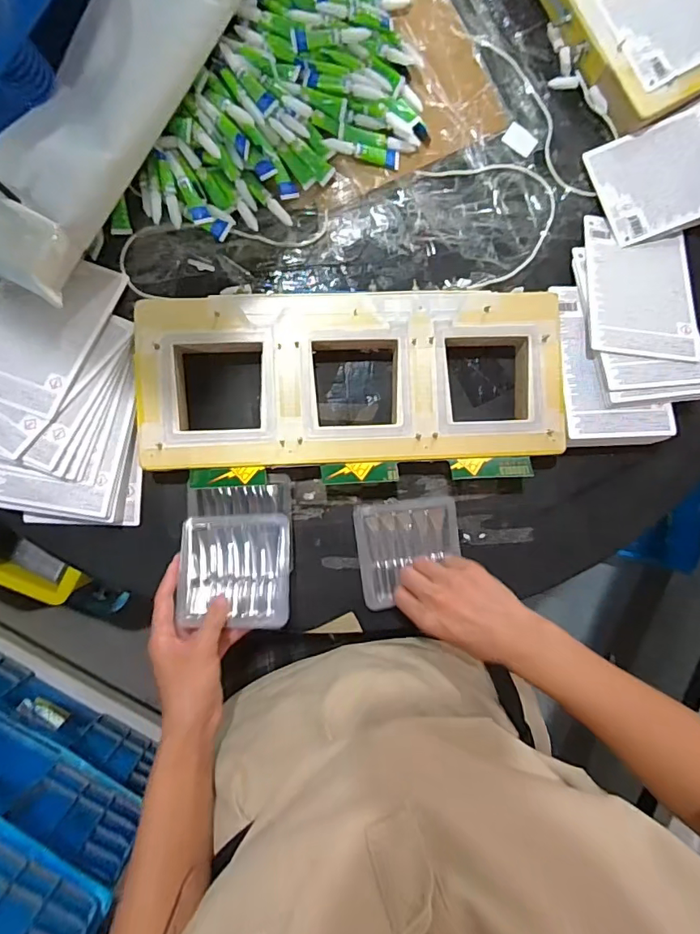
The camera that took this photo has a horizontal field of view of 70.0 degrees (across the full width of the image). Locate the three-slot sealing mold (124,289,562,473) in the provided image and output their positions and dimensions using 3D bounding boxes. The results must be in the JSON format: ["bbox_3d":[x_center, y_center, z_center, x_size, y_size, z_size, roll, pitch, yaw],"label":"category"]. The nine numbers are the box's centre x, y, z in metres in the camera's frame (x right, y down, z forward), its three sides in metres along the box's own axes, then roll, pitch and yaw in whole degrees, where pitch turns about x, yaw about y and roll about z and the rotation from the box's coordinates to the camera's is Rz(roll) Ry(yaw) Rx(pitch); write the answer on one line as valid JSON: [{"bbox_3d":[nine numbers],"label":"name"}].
[{"bbox_3d":[0.005,-0.090,0.514,0.422,0.036,0.171,-2,88,-5],"label":"three-slot sealing mold"}]

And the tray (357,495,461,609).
[{"bbox_3d":[0.061,0.085,0.509,0.102,0.016,0.101,-7,88,-5],"label":"tray"}]

